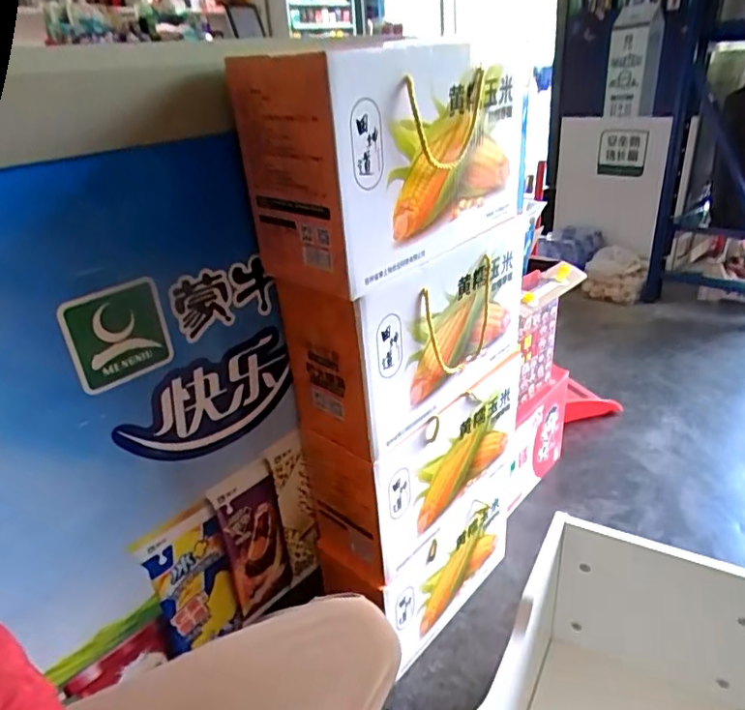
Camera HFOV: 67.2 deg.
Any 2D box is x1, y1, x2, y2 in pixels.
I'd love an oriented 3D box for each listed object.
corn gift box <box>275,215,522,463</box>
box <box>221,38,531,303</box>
[{"bbox_3d":[0.049,-0.042,0.759,0.151,0.215,0.326,21,37,40],"label":"corn gift box"},{"bbox_3d":[0.026,-0.216,0.628,0.156,0.209,0.303,21,37,39],"label":"box"}]

